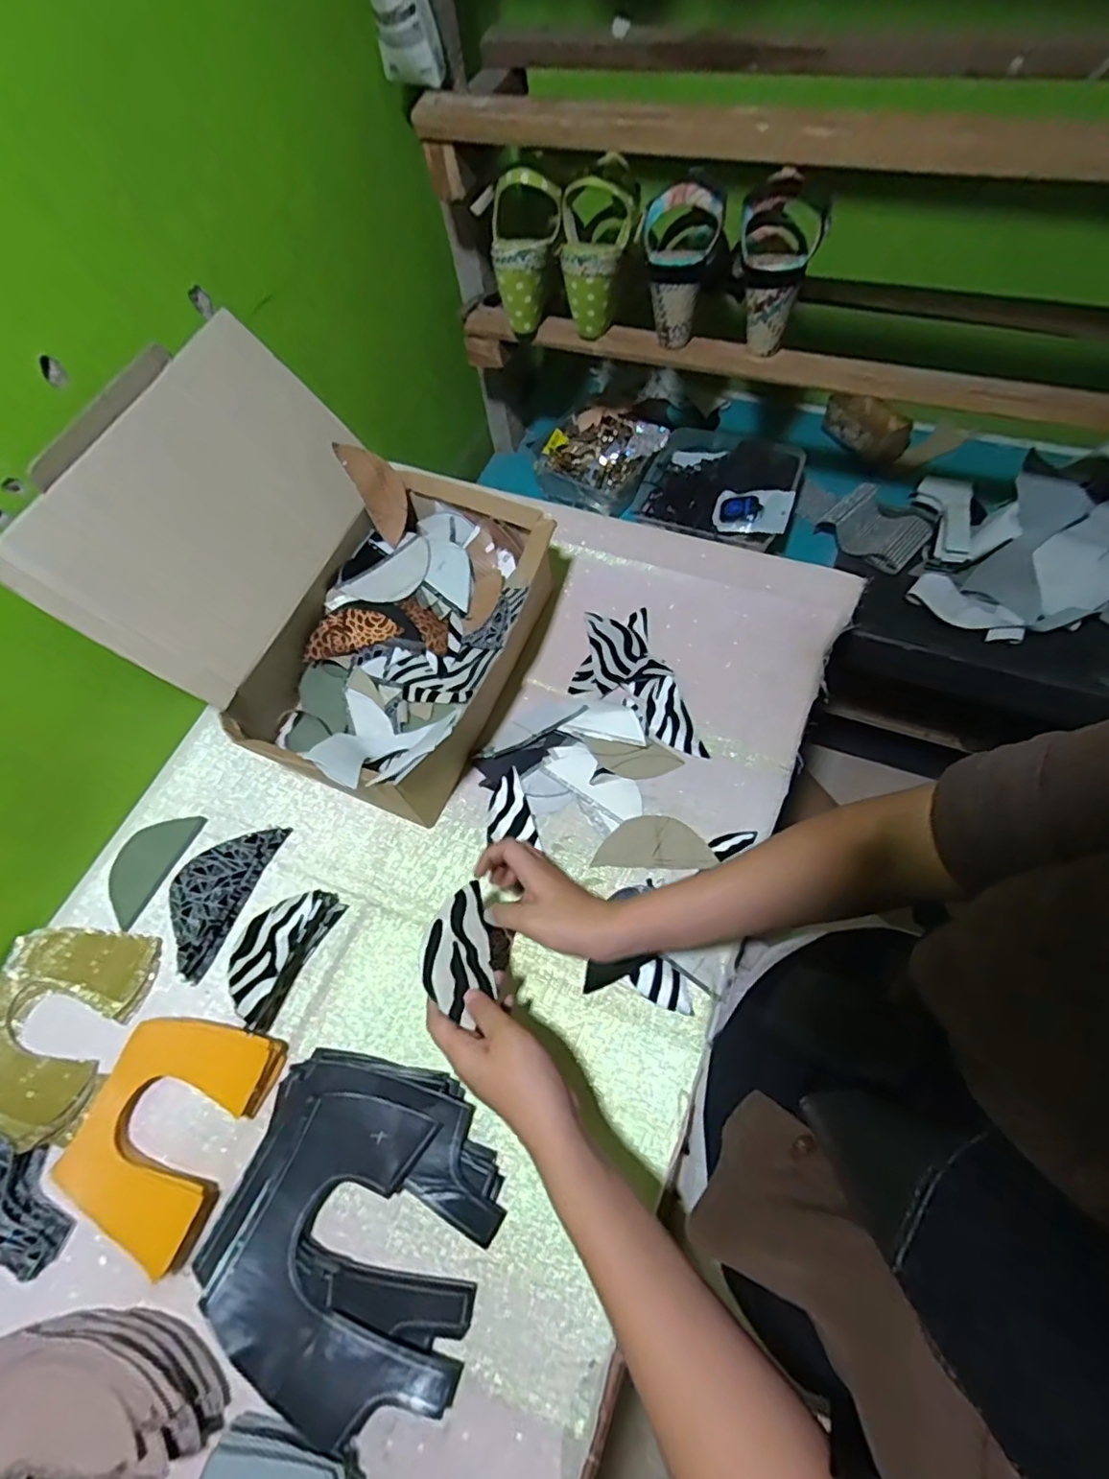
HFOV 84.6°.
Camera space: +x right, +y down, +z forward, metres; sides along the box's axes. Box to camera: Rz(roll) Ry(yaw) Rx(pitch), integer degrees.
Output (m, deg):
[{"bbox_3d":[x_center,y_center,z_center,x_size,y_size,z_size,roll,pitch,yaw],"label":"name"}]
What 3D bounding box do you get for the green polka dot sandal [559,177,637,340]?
[{"bbox_3d":[0.048,-0.528,0.673,0.078,0.135,0.077,2,63,6],"label":"green polka dot sandal"}]

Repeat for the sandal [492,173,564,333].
[{"bbox_3d":[-0.043,-0.535,0.676,0.080,0.144,0.053,19,44,12],"label":"sandal"}]

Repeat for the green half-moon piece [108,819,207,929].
[{"bbox_3d":[-0.403,0.118,0.600,0.060,0.004,0.111,23,68,13],"label":"green half-moon piece"}]

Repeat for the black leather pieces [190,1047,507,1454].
[{"bbox_3d":[-0.144,0.357,0.450,0.191,0.035,0.204,16,67,10],"label":"black leather pieces"}]

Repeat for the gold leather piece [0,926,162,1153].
[{"bbox_3d":[-0.440,0.246,0.531,0.129,0.028,0.160,9,66,7],"label":"gold leather piece"}]

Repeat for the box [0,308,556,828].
[{"bbox_3d":[-0.206,-0.152,0.574,0.324,0.259,0.324,23,68,13],"label":"box"}]

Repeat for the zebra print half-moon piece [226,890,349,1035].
[{"bbox_3d":[-0.243,0.185,0.535,0.049,0.046,0.119,24,69,14],"label":"zebra print half-moon piece"}]

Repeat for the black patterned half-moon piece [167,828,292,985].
[{"bbox_3d":[-0.326,0.144,0.581,0.073,0.014,0.146,18,67,11],"label":"black patterned half-moon piece"}]

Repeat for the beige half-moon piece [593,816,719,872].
[{"bbox_3d":[0.094,0.096,0.575,0.108,0.004,0.049,0,65,7],"label":"beige half-moon piece"}]

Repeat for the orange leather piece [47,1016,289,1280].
[{"bbox_3d":[-0.305,0.303,0.482,0.124,0.018,0.159,19,68,9],"label":"orange leather piece"}]

